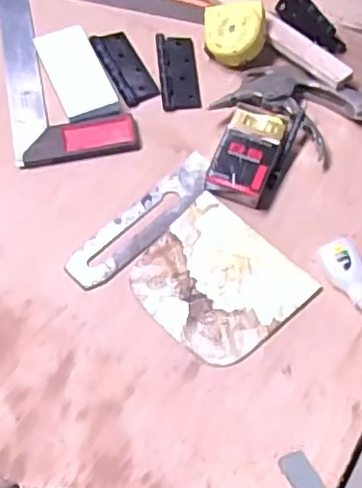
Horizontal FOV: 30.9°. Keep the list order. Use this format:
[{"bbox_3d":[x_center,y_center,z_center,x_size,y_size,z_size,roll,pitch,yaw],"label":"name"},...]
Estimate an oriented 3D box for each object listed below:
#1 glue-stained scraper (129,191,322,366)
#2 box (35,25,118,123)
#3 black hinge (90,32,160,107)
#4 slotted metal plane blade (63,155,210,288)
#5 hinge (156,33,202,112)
[{"bbox_3d":[0.032,0.035,0.609,0.142,0.005,0.126,41,69,18],"label":"glue-stained scraper"},{"bbox_3d":[-0.114,-0.185,0.715,0.056,0.014,0.121,-21,65,-12],"label":"box"},{"bbox_3d":[-0.064,-0.201,0.732,0.042,0.007,0.106,-22,65,-12],"label":"black hinge"},{"bbox_3d":[-0.035,-0.024,0.639,0.179,0.006,0.046,-41,70,-20],"label":"slotted metal plane blade"},{"bbox_3d":[-0.003,-0.195,0.729,0.043,0.004,0.103,-5,63,-4],"label":"hinge"}]

